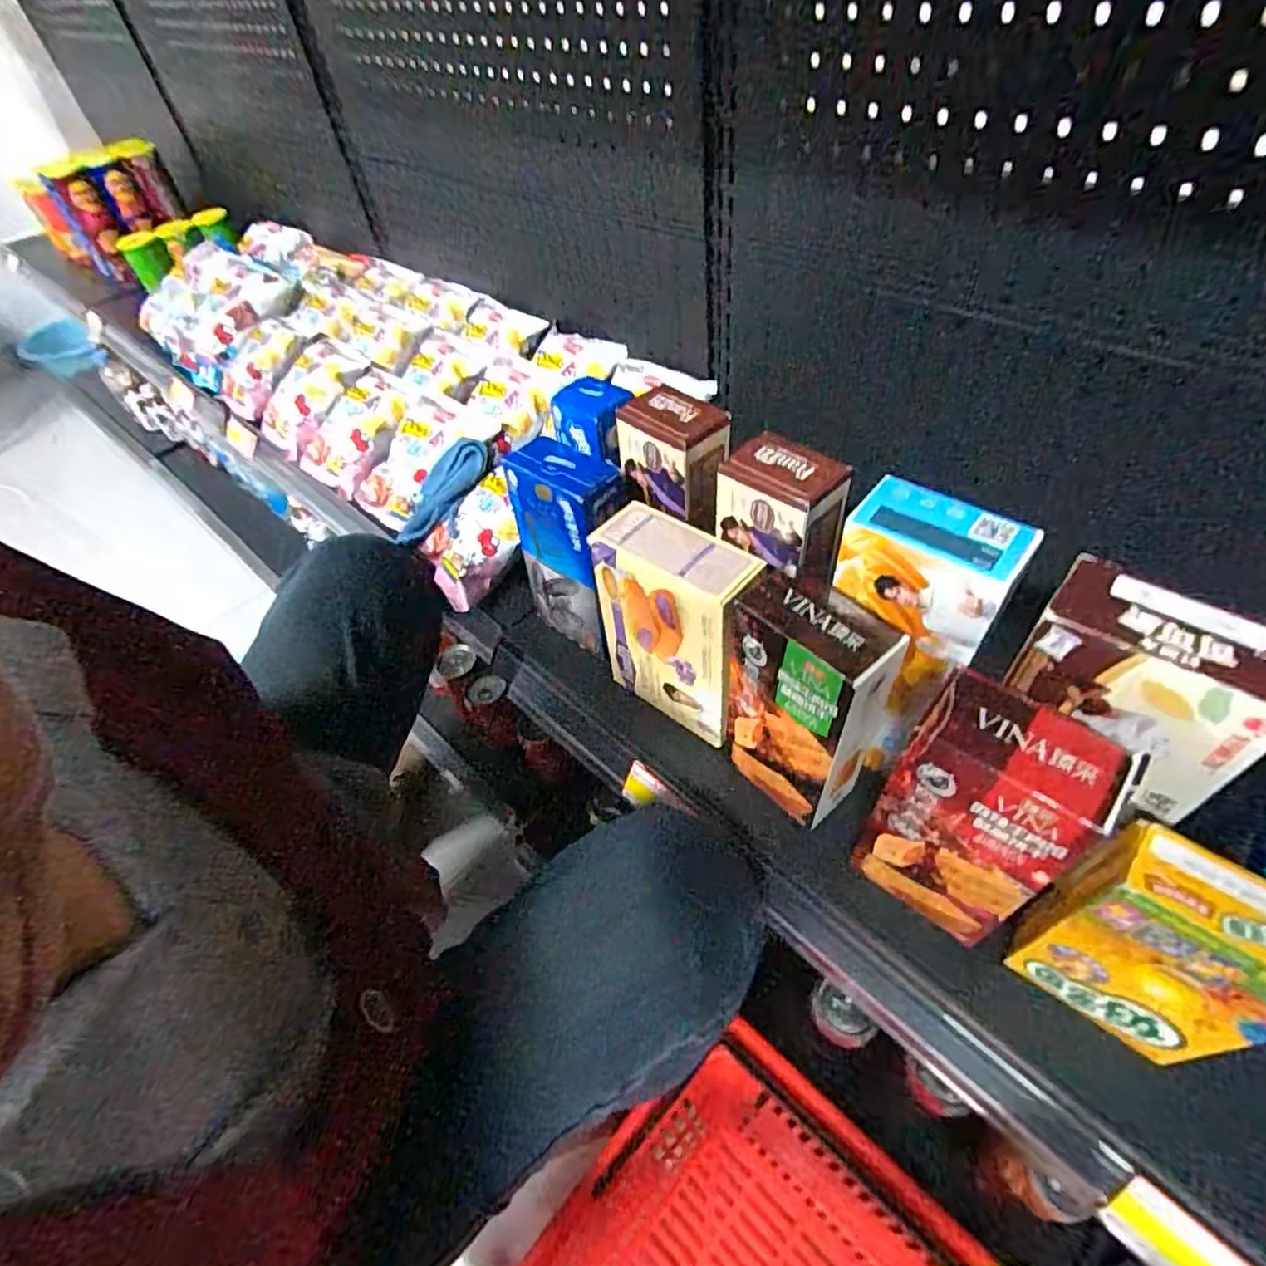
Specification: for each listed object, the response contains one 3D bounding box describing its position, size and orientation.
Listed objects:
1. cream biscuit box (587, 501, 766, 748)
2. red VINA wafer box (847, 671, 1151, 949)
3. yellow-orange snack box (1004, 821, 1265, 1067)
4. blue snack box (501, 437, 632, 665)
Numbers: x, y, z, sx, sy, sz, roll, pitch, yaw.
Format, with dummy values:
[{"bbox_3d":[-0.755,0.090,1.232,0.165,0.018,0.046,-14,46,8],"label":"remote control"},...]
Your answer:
[{"bbox_3d":[0.036,-0.003,0.513,0.125,0.168,0.054,31,59,28],"label":"cream biscuit box"},{"bbox_3d":[0.202,0.112,0.384,0.089,0.186,0.058,31,59,28],"label":"red VINA wafer box"},{"bbox_3d":[0.283,0.175,0.357,0.102,0.157,0.043,30,59,28],"label":"yellow-orange snack box"},{"bbox_3d":[-0.048,-0.071,0.573,0.106,0.182,0.061,33,60,29],"label":"blue snack box"}]

